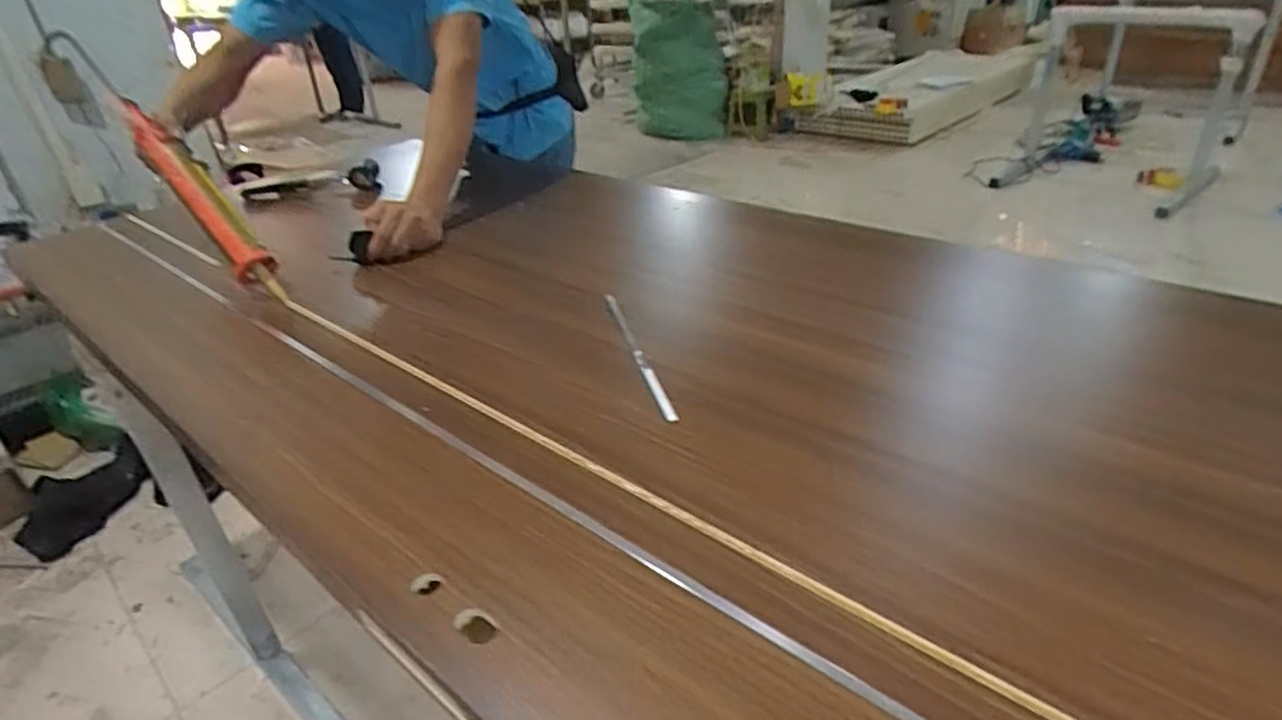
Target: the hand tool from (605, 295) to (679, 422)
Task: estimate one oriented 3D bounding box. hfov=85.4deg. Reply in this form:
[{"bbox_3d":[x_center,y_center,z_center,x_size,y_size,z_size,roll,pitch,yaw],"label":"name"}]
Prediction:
[{"bbox_3d":[-0.006,-0.013,0.763,0.014,0.011,0.284,-11,32,-11],"label":"hand tool"}]

